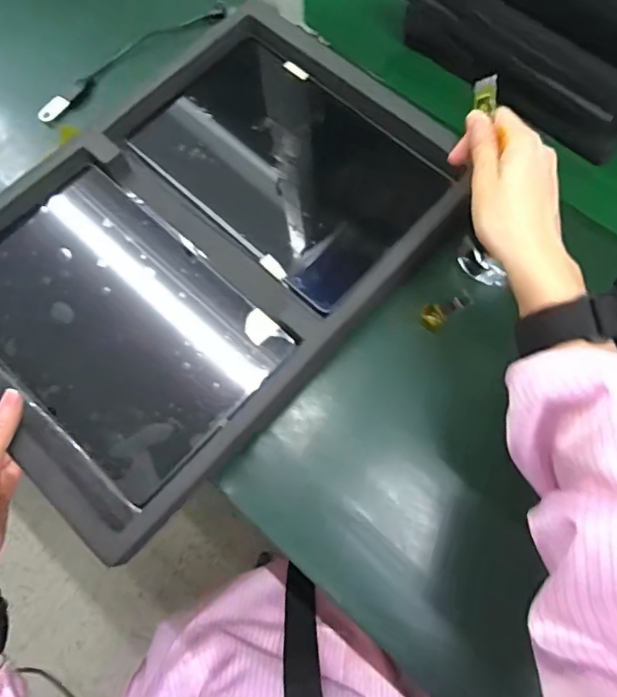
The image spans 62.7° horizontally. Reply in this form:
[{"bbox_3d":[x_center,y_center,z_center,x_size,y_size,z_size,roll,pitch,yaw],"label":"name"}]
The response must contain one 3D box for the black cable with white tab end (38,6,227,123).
[{"bbox_3d":[-0.171,-0.285,0.496,0.216,0.012,0.022,-40,74,-14],"label":"black cable with white tab end"}]

